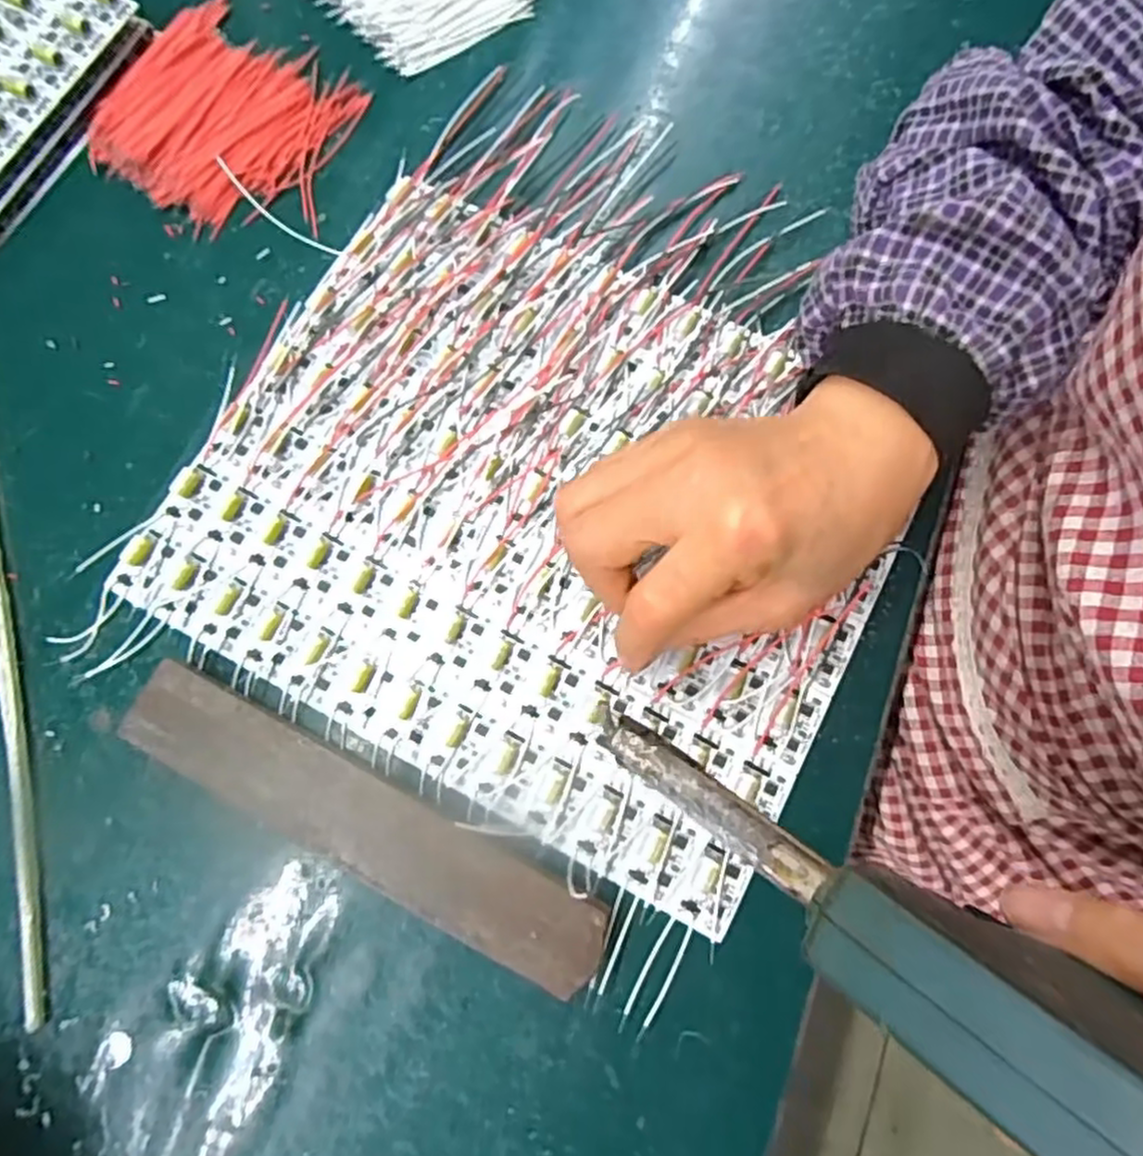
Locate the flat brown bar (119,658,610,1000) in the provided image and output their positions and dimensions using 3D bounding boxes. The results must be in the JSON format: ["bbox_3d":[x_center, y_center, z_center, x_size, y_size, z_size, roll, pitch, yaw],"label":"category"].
[{"bbox_3d":[-0.079,0.092,0.276,0.194,0.017,0.035,27,77,7],"label":"flat brown bar"}]

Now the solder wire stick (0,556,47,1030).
[{"bbox_3d":[-0.236,0.034,0.298,0.012,0.008,0.273,-17,76,-4],"label":"solder wire stick"}]

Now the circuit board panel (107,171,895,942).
[{"bbox_3d":[-0.014,-0.035,0.315,0.288,0.008,0.245,28,77,7],"label":"circuit board panel"}]

